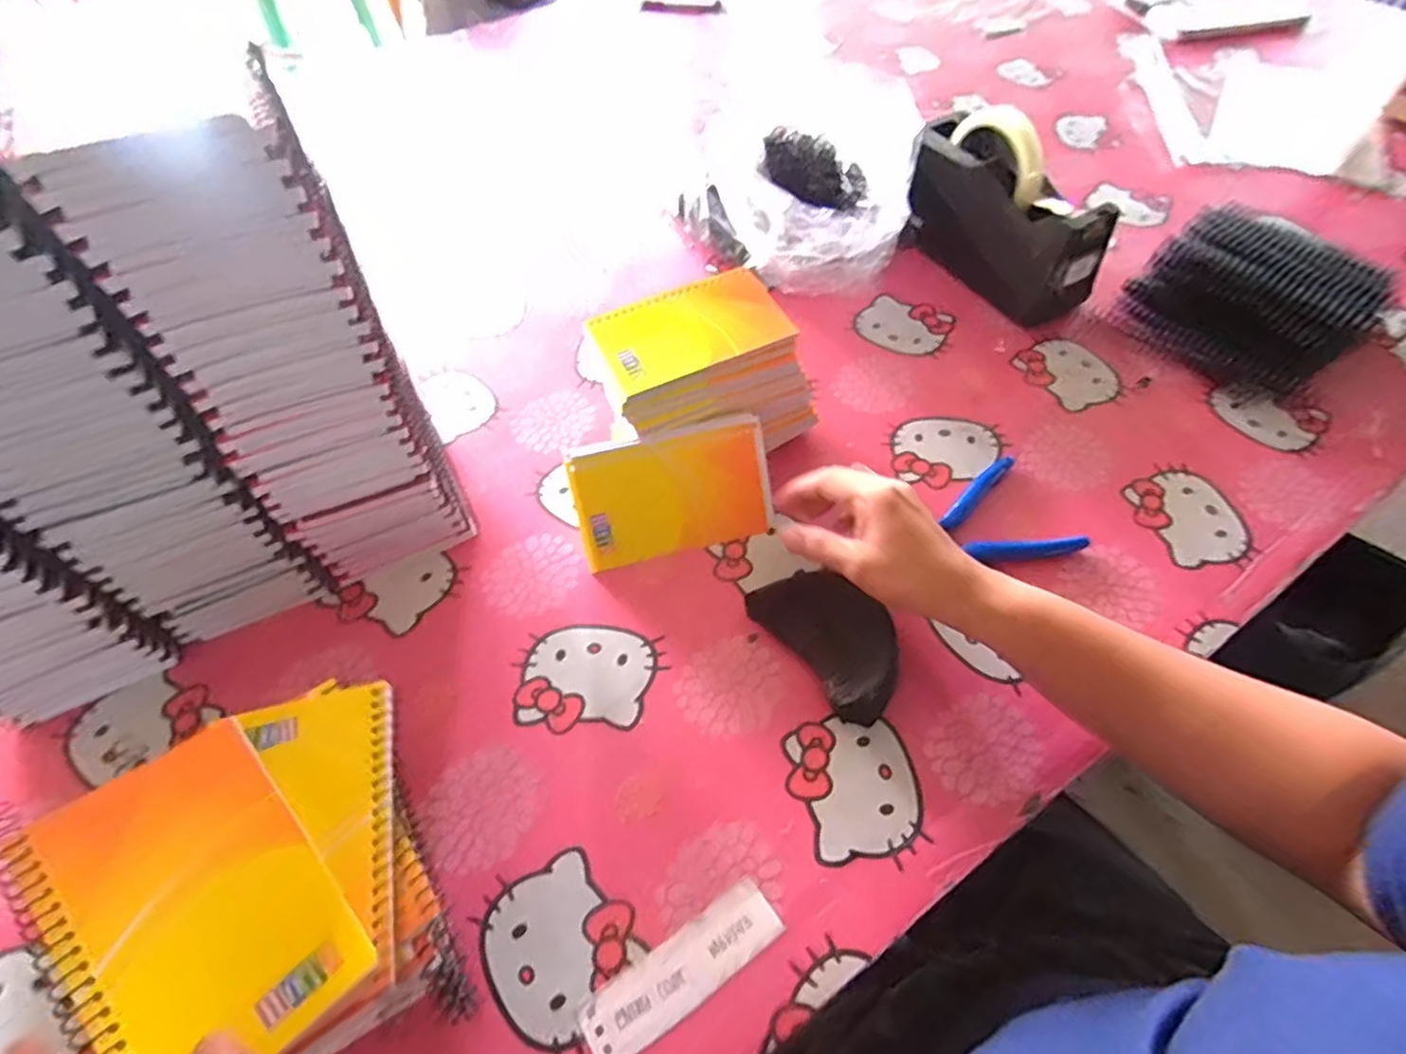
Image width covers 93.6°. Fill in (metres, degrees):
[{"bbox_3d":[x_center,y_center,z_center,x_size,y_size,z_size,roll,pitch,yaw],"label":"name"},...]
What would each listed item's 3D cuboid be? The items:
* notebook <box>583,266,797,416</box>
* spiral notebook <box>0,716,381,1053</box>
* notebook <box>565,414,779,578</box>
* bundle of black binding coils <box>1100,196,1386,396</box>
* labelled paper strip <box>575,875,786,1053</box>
[{"bbox_3d":[-0.011,-0.138,0.462,0.132,0.010,0.077,-21,58,-12],"label":"notebook"},{"bbox_3d":[-0.205,0.145,0.261,0.139,0.007,0.083,42,49,17],"label":"spiral notebook"},{"bbox_3d":[-0.020,-0.024,0.461,0.134,0.086,0.005,-13,18,-9],"label":"notebook"},{"bbox_3d":[0.475,-0.200,0.571,0.183,0.056,0.162,-33,63,-19],"label":"bundle of black binding coils"},{"bbox_3d":[-0.010,0.225,0.335,0.106,0.004,0.032,-29,61,-18],"label":"labelled paper strip"}]

